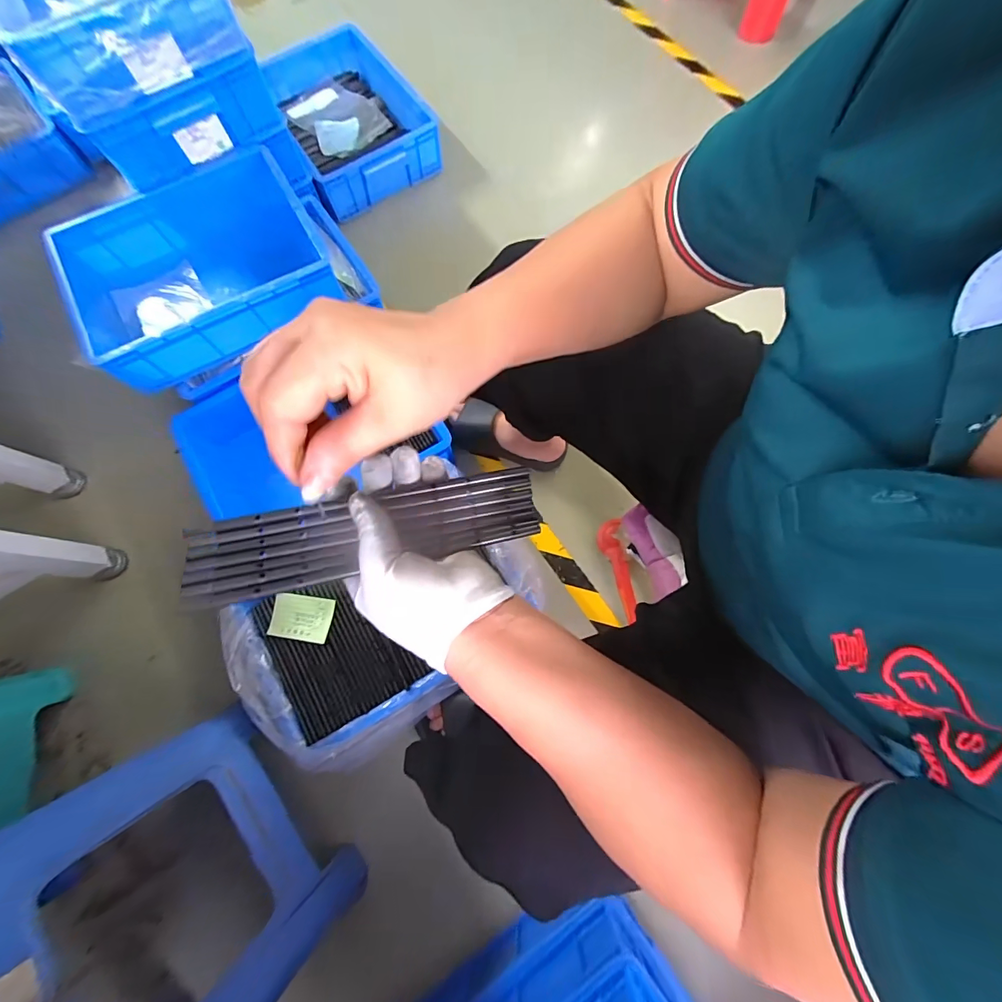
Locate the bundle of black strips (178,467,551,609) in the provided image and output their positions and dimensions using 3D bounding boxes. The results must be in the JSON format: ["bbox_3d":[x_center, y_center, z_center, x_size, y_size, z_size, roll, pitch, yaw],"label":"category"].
[{"bbox_3d":[-0.083,0.020,0.280,0.222,0.012,0.051,-11,75,-15],"label":"bundle of black strips"}]

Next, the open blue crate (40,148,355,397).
[{"bbox_3d":[-0.538,-0.404,0.763,0.417,0.132,0.320,-29,77,-6],"label":"open blue crate"}]

